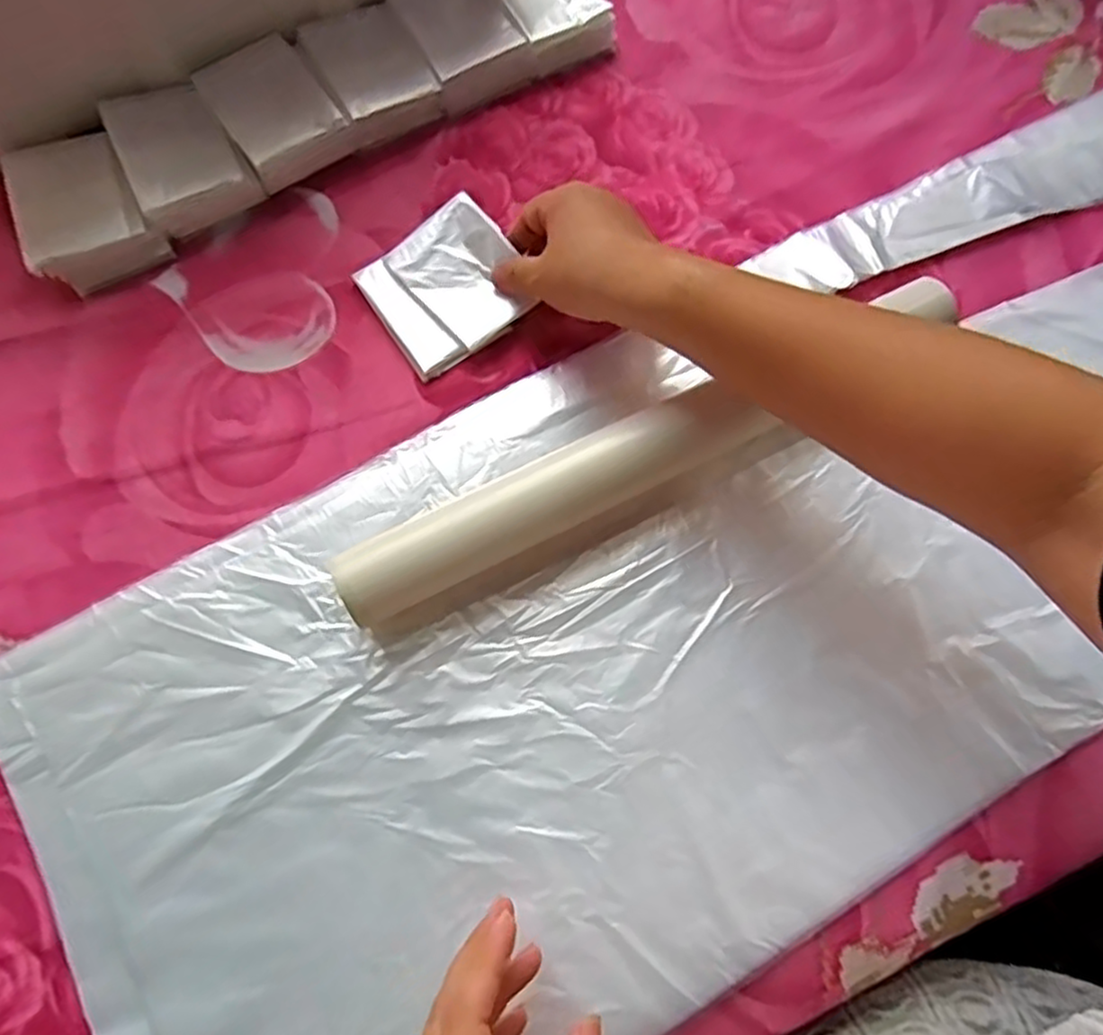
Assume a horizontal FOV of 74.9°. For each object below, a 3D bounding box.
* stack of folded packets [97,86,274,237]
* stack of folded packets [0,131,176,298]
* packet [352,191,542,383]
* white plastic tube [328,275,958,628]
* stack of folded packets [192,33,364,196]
[{"bbox_3d":[-0.235,-0.229,0.458,0.067,0.030,0.088,-30,76,-8],"label":"stack of folded packets"},{"bbox_3d":[-0.292,-0.189,0.446,0.073,0.025,0.092,-30,76,-8],"label":"stack of folded packets"},{"bbox_3d":[-0.063,-0.138,0.427,0.085,0.017,0.085,-33,77,-9],"label":"packet"},{"bbox_3d":[0.052,-0.039,0.382,0.347,0.048,0.053,-27,74,-8],"label":"white plastic tube"},{"bbox_3d":[-0.175,-0.257,0.459,0.065,0.030,0.084,-35,77,-9],"label":"stack of folded packets"}]

